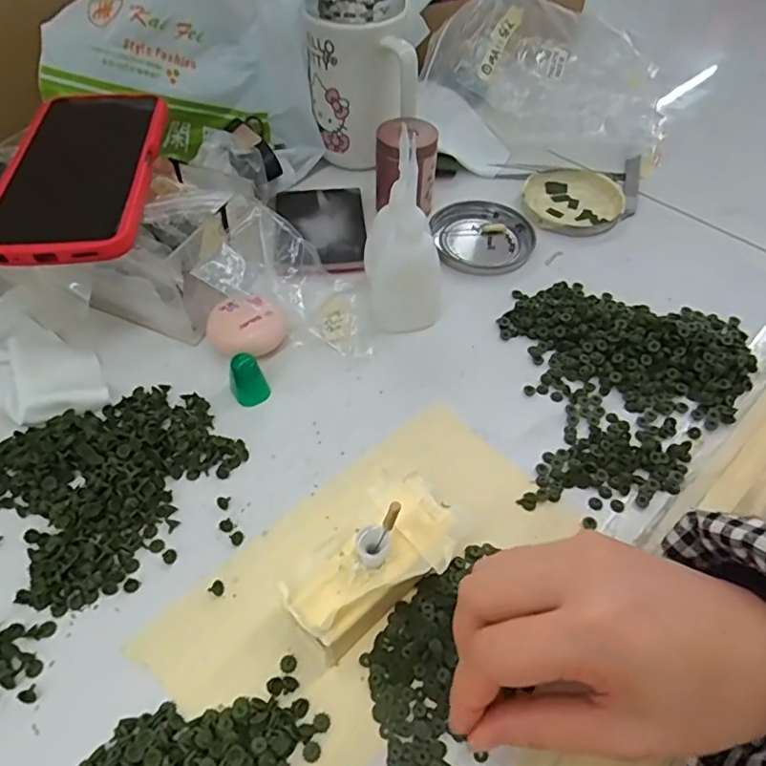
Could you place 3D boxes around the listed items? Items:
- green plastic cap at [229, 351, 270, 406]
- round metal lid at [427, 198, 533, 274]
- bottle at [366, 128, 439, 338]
[{"bbox_3d":[-0.077,-0.003,0.334,0.019,0.027,0.017,-29,58,-22],"label":"green plastic cap"},{"bbox_3d":[0.074,-0.110,0.441,0.076,0.014,0.082,1,52,-1],"label":"round metal lid"},{"bbox_3d":[0.014,-0.086,0.346,0.048,0.115,0.051,0,52,-2],"label":"bottle"}]

